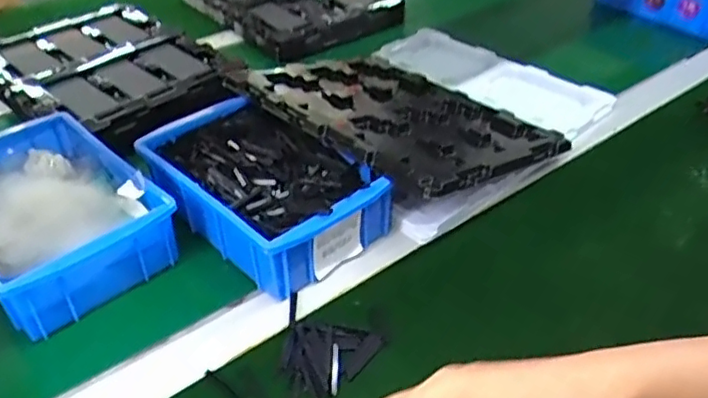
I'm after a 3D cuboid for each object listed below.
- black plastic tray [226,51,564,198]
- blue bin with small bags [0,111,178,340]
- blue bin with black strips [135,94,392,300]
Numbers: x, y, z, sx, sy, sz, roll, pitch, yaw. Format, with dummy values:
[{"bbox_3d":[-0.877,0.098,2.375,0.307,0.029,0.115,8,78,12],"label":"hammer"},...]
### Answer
[{"bbox_3d":[0.035,-0.086,0.609,0.217,0.019,0.275,-19,39,-39],"label":"black plastic tray"},{"bbox_3d":[-0.254,0.004,0.500,0.204,0.052,0.131,34,48,31],"label":"blue bin with small bags"},{"bbox_3d":[-0.079,-0.013,0.527,0.127,0.062,0.208,-31,48,-32],"label":"blue bin with black strips"}]

